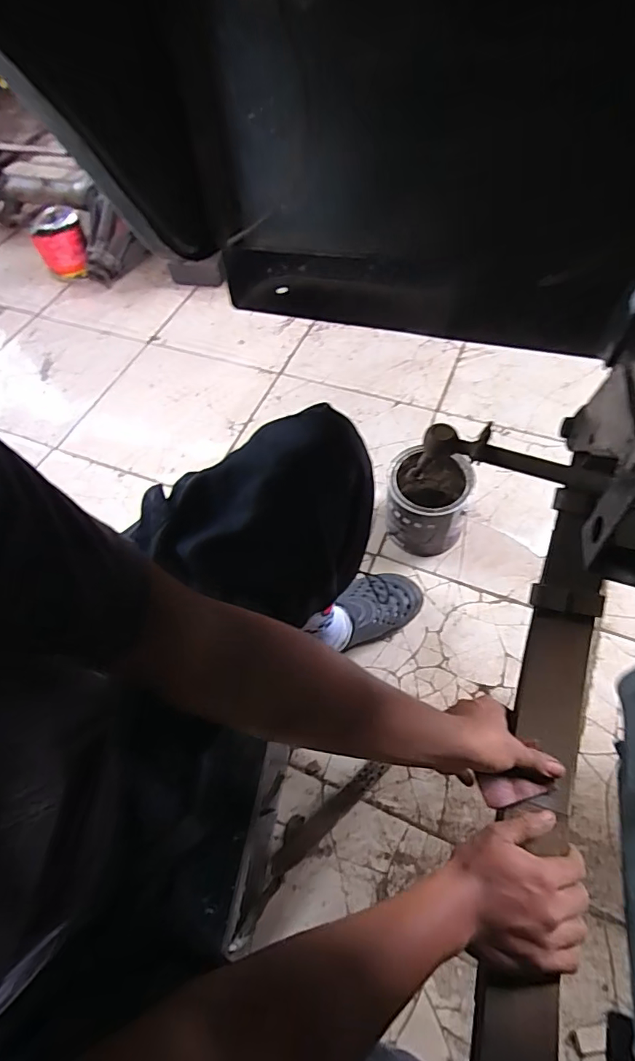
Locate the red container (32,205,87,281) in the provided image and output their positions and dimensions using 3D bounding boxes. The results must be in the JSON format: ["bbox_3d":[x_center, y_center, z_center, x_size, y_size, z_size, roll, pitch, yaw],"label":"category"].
[{"bbox_3d":[-0.751,-0.843,1.449,0.145,0.142,0.128,-28,61,-13],"label":"red container"}]

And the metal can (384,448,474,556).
[{"bbox_3d":[0.206,-0.054,0.937,0.145,0.160,0.159,5,60,7],"label":"metal can"}]

